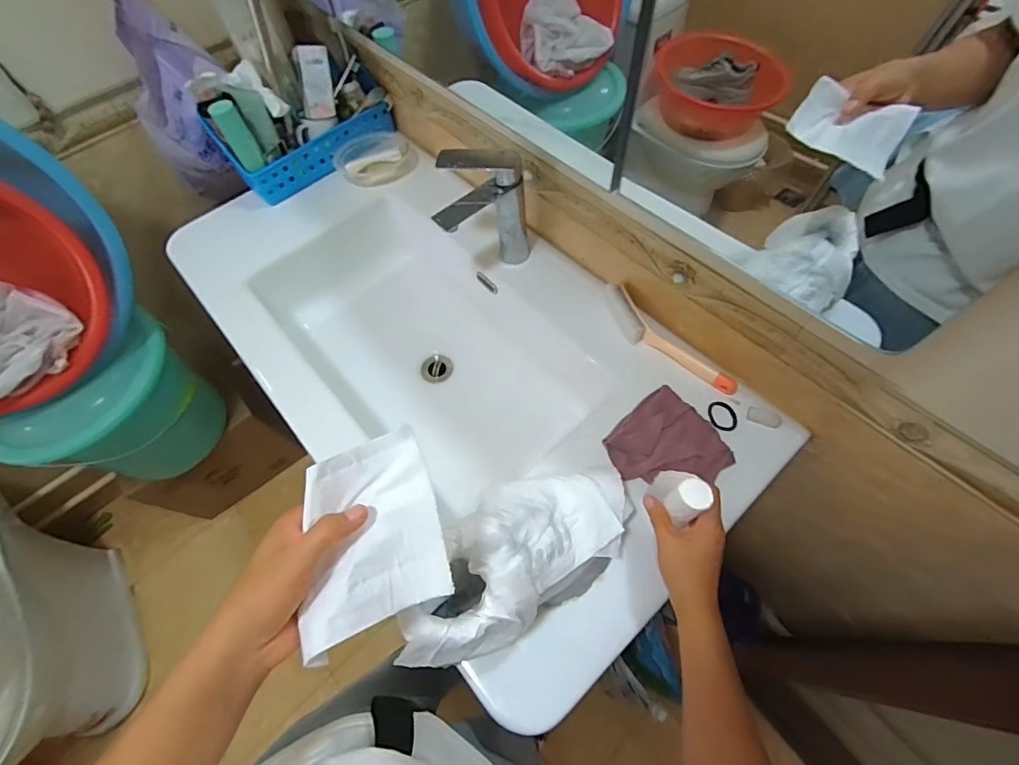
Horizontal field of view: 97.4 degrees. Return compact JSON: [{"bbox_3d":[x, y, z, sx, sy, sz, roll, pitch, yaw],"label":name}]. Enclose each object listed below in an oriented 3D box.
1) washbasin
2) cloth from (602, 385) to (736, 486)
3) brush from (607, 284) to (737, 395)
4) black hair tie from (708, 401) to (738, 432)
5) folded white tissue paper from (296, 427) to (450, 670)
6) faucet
[{"bbox_3d":[-0.111,-0.015,0.840,0.507,0.339,0.977,-39,66,-16],"label":"washbasin"},{"bbox_3d":[0.203,0.084,0.581,0.129,0.018,0.130,-35,65,-14],"label":"cloth"},{"bbox_3d":[0.220,-0.058,0.646,0.035,0.037,0.226,-39,66,-16],"label":"brush"},{"bbox_3d":[0.286,0.045,0.603,0.035,0.006,0.044,-23,62,-8],"label":"black hair tie"},{"bbox_3d":[-0.100,0.107,0.322,0.099,0.014,0.129,-9,74,-24],"label":"folded white tissue paper"},{"bbox_3d":[-0.037,-0.240,0.684,0.126,0.187,0.105,-2,61,3],"label":"faucet"}]

